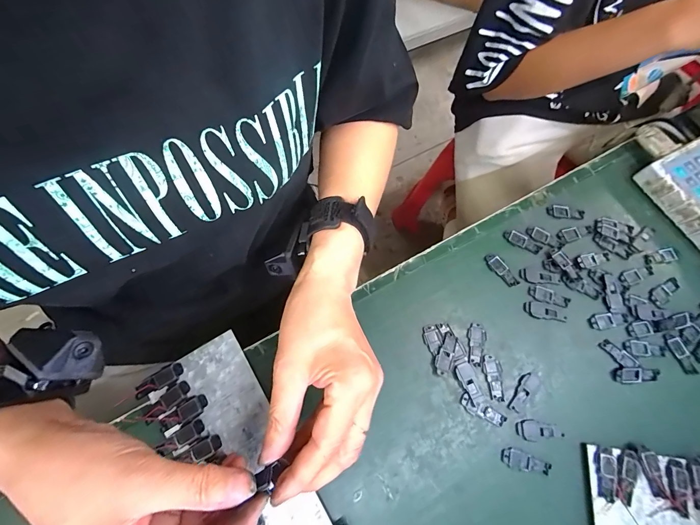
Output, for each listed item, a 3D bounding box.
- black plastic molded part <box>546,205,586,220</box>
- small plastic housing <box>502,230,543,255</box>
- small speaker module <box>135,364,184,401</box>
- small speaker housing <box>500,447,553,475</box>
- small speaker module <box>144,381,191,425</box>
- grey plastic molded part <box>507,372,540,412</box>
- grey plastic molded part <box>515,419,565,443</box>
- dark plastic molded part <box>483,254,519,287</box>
[{"bbox_3d":[0.241,-0.056,0.370,0.042,0.004,0.016,6,69,-1],"label":"black plastic molded part"},{"bbox_3d":[0.183,-0.023,0.352,0.040,0.004,0.016,25,70,6],"label":"small plastic housing"},{"bbox_3d":[-0.160,0.099,0.279,0.040,0.007,0.014,-29,74,-13],"label":"small speaker module"},{"bbox_3d":[0.149,0.168,0.280,0.041,0.004,0.015,13,69,1],"label":"small speaker housing"},{"bbox_3d":[-0.151,0.114,0.272,0.038,0.005,0.013,-37,76,-15],"label":"small speaker module"},{"bbox_3d":[0.156,0.115,0.299,0.040,0.004,0.015,-41,77,-16],"label":"grey plastic molded part"},{"bbox_3d":[0.164,0.145,0.287,0.039,0.004,0.017,-2,70,-4],"label":"grey plastic molded part"},{"bbox_3d":[0.155,0.007,0.338,0.015,0.004,0.040,-32,74,-14],"label":"dark plastic molded part"}]

